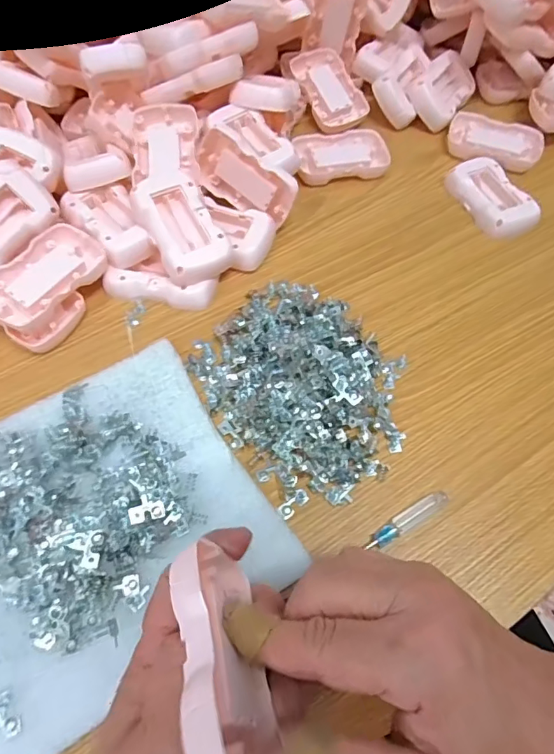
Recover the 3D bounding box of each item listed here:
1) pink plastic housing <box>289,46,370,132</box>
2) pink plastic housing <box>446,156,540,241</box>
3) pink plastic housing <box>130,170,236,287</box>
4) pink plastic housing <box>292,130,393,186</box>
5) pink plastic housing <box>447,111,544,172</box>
[{"bbox_3d":[0.052,-0.285,0.490,0.053,0.017,0.088,-22,81,-7],"label":"pink plastic housing"},{"bbox_3d":[0.193,-0.160,0.438,0.049,0.018,0.083,-23,65,-14],"label":"pink plastic housing"},{"bbox_3d":[-0.073,-0.115,0.373,0.051,0.021,0.087,-29,85,-16],"label":"pink plastic housing"},{"bbox_3d":[0.061,-0.206,0.461,0.085,0.018,0.052,-9,62,-7],"label":"pink plastic housing"},{"bbox_3d":[0.210,-0.228,0.475,0.087,0.018,0.052,19,62,8],"label":"pink plastic housing"}]

